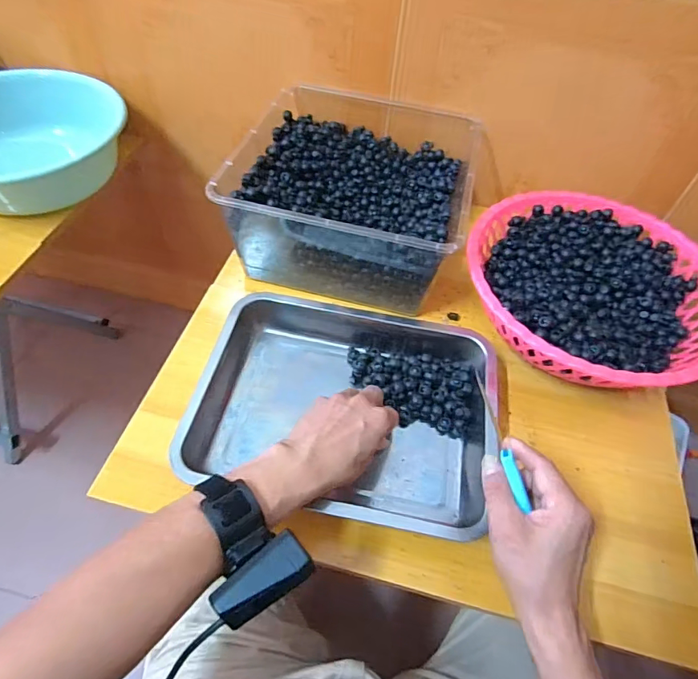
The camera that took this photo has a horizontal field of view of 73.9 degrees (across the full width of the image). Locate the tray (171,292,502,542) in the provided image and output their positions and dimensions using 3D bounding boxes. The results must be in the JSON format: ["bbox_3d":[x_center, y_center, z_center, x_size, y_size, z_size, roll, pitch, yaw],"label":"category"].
[{"bbox_3d":[-0.001,0.062,0.518,0.301,0.054,0.255,12,53,4],"label":"tray"}]

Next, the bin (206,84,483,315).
[{"bbox_3d":[0.007,-0.198,0.645,0.286,0.135,0.289,13,53,5],"label":"bin"}]

